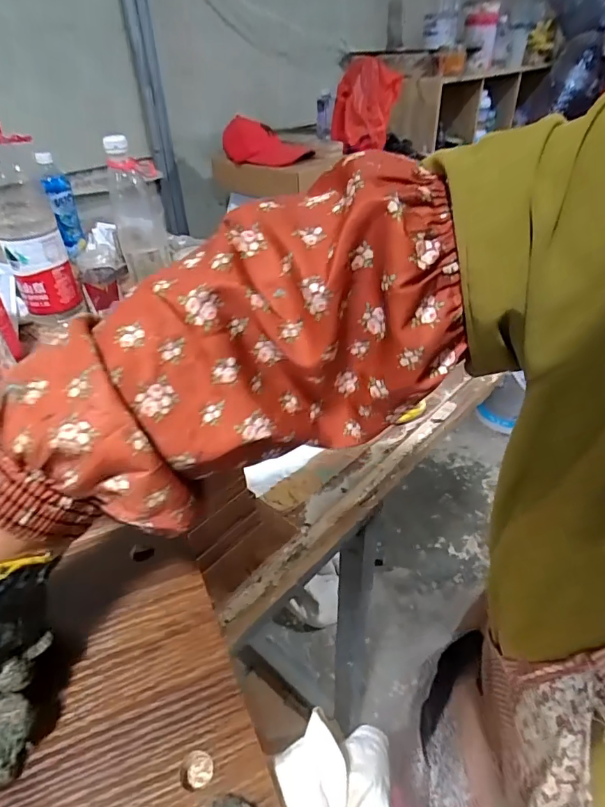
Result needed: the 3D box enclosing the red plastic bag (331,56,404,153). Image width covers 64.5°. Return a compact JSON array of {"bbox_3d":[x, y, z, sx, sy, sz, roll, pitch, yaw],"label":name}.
[{"bbox_3d":[0.170,-0.824,1.332,0.235,0.215,0.070,-14,47,-45],"label":"red plastic bag"}]

